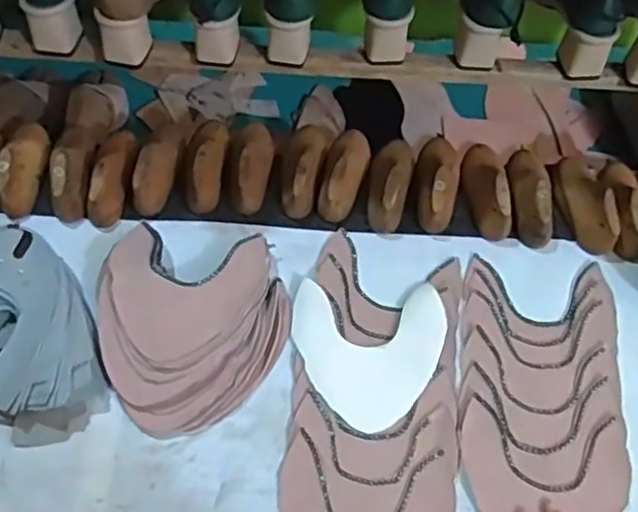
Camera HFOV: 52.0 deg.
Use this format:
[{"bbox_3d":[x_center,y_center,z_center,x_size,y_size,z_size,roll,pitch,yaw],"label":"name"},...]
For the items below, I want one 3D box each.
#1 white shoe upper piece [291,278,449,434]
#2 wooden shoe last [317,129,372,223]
[{"bbox_3d":[0.058,0.104,0.701,0.163,0.010,0.158,-1,60,-2],"label":"white shoe upper piece"},{"bbox_3d":[0.032,-0.108,0.806,0.052,0.046,0.137,14,61,6],"label":"wooden shoe last"}]

